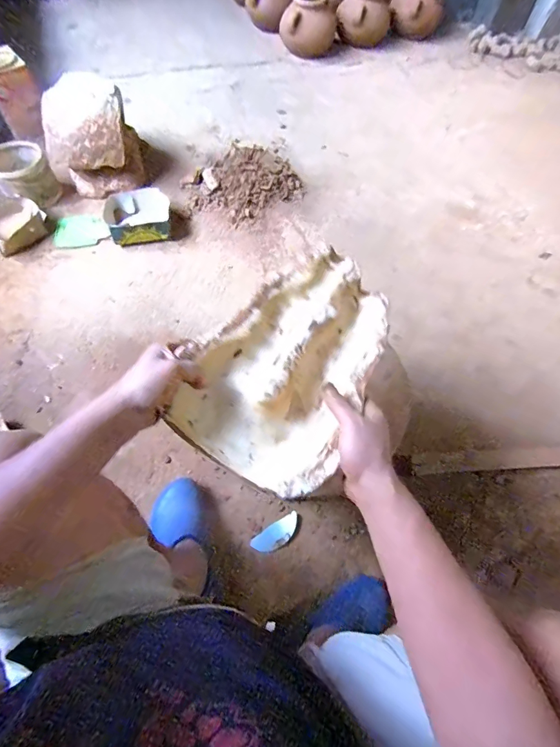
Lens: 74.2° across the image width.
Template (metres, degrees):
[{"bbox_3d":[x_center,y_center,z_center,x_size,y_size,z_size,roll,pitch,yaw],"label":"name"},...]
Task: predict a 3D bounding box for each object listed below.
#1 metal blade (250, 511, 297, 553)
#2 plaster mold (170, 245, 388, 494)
[{"bbox_3d":[-0.008,0.364,0.836,0.118,0.013,0.051,-29,56,-7],"label":"metal blade"},{"bbox_3d":[0.026,-0.022,0.501,0.208,0.062,0.343,30,64,14],"label":"plaster mold"}]

